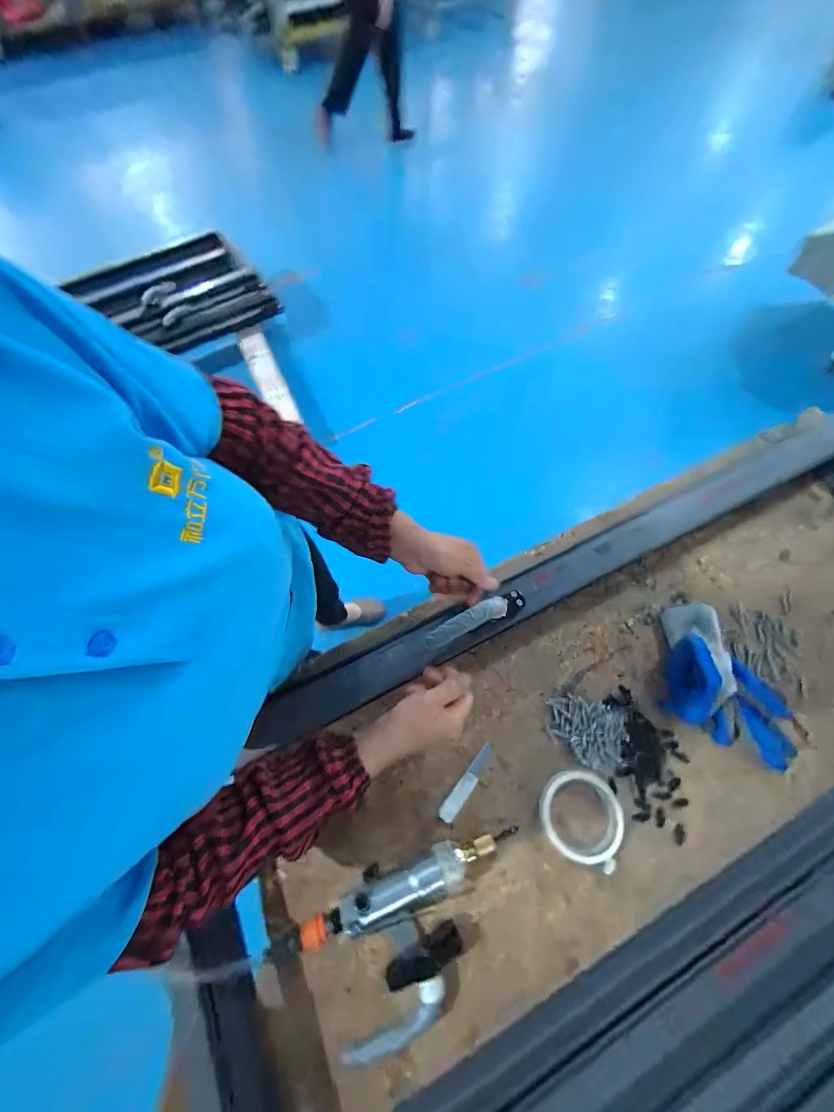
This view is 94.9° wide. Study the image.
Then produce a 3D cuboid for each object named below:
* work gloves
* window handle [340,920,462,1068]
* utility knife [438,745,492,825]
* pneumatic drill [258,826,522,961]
[{"bbox_3d":[0.390,0.171,0.507,0.121,0.078,0.219,-11,68,-4],"label":"work gloves"},{"bbox_3d":[-0.014,0.469,0.404,0.073,0.041,0.148,21,69,9],"label":"window handle"},{"bbox_3d":[0.067,0.298,0.504,0.021,0.004,0.105,37,73,15],"label":"utility knife"},{"bbox_3d":[-0.021,0.382,0.438,0.302,0.052,0.056,-16,68,-5],"label":"pneumatic drill"}]

